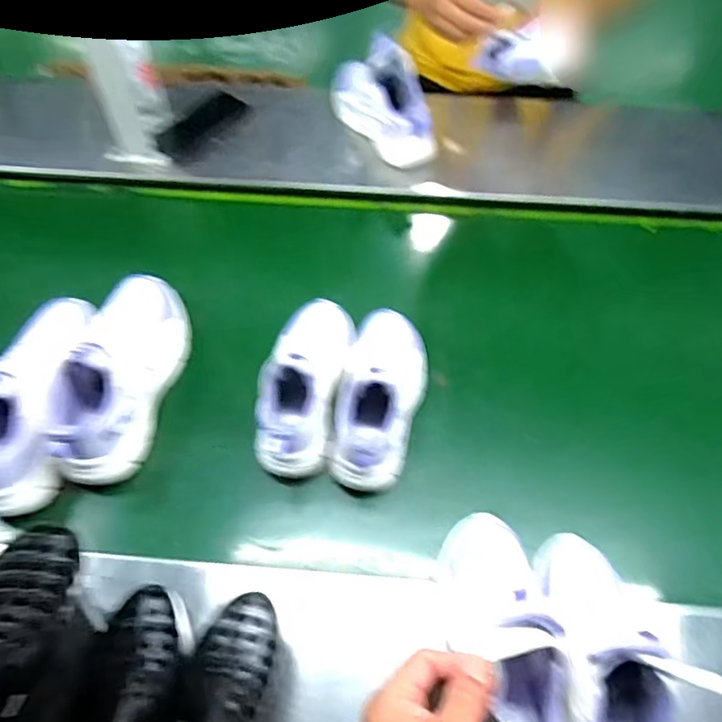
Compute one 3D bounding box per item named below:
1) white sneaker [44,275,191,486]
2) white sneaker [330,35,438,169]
[{"bbox_3d":[-0.291,0.000,0.717,0.104,0.119,0.274,7,59,2],"label":"white sneaker"},{"bbox_3d":[0.037,-0.406,0.920,0.076,0.136,0.205,-28,64,-17],"label":"white sneaker"}]

